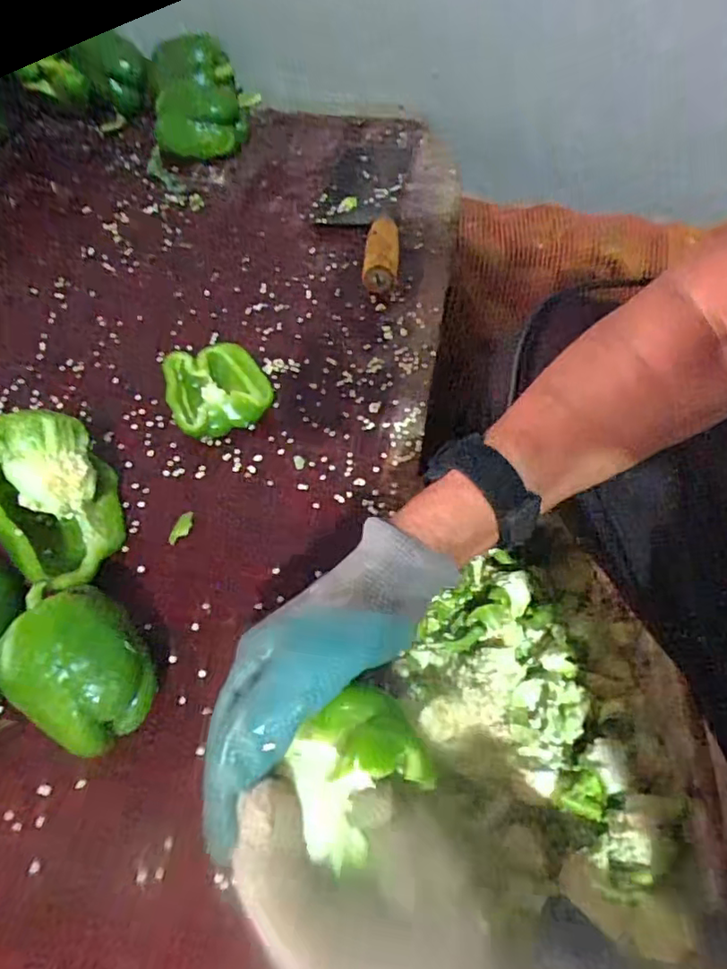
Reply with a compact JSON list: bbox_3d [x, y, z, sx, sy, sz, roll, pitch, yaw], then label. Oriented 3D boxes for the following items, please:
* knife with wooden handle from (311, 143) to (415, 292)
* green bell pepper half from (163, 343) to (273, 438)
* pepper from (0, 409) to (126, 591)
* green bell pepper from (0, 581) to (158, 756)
[{"bbox_3d":[-0.004,-0.277,0.592,0.085,0.038,0.231,4,57,4],"label":"knife with wooden handle"},{"bbox_3d":[-0.113,-0.074,0.468,0.077,0.031,0.071,-1,57,1],"label":"green bell pepper half"},{"bbox_3d":[-0.201,0.012,0.387,0.070,0.075,0.096,-25,60,-15],"label":"pepper"},{"bbox_3d":[-0.154,0.102,0.332,0.079,0.062,0.066,28,61,18],"label":"green bell pepper"}]

